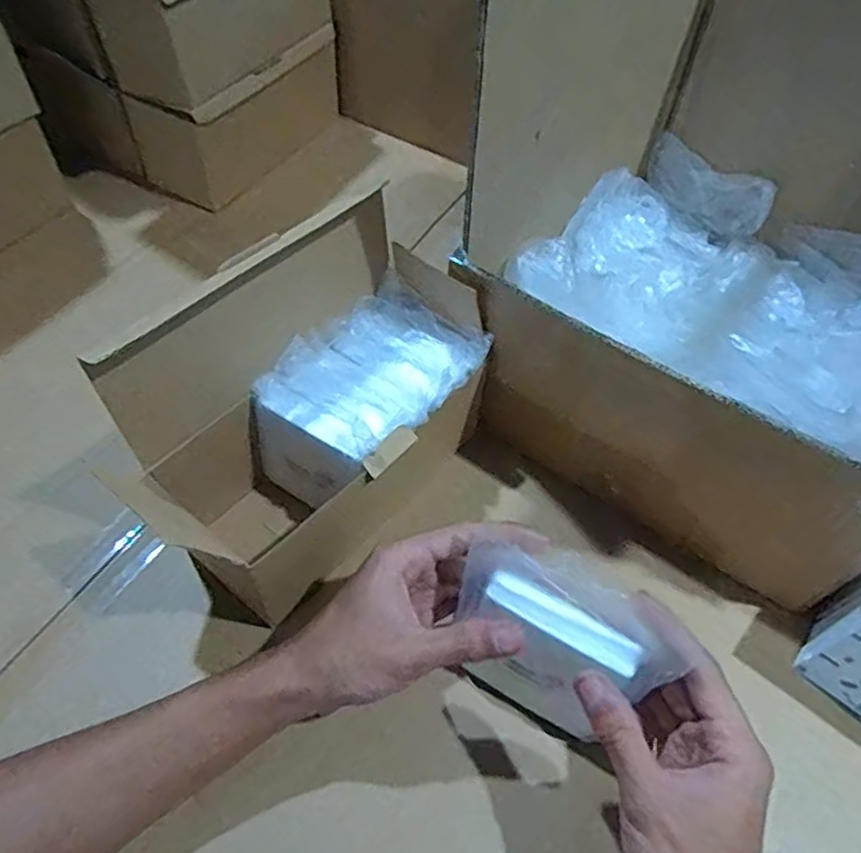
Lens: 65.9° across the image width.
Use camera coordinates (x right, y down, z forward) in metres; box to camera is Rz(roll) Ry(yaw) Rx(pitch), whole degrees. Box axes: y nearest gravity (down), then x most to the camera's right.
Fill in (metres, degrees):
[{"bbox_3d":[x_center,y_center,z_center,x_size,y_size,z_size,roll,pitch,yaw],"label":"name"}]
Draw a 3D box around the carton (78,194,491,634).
[{"bbox_3d":[-0.065,-0.011,0.421,0.102,0.181,0.212,37,61,21],"label":"carton"}]

